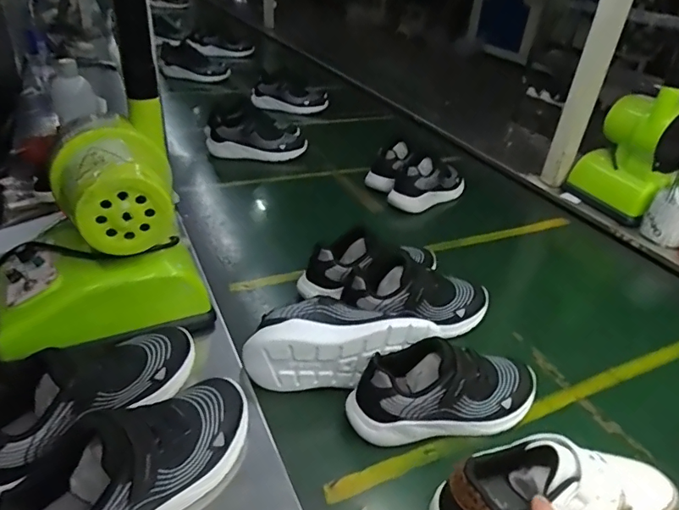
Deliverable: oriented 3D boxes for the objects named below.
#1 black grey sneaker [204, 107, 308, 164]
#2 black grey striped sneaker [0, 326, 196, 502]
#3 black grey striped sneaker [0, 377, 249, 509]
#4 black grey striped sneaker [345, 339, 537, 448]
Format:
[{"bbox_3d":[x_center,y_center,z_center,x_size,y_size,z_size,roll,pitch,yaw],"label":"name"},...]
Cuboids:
[{"bbox_3d":[-0.201,-0.292,1.194,0.233,0.125,0.111,-7,37,-17],"label":"black grey sneaker"},{"bbox_3d":[-0.245,0.122,0.470,0.112,0.080,0.234,31,42,31],"label":"black grey striped sneaker"},{"bbox_3d":[-0.172,0.176,0.416,0.088,0.095,0.229,29,41,29],"label":"black grey striped sneaker"},{"bbox_3d":[0.122,0.149,0.549,0.222,0.080,0.088,-2,36,-11],"label":"black grey striped sneaker"}]

